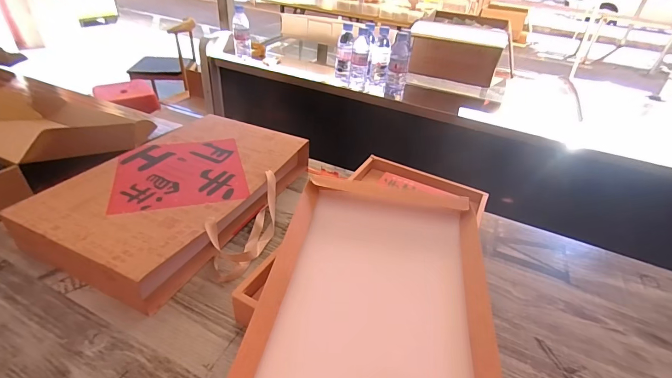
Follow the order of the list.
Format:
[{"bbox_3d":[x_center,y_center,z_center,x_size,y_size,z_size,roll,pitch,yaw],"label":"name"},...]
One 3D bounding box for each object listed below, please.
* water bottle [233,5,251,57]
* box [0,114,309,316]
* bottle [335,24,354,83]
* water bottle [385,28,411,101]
[{"bbox_3d":[-0.346,-0.568,1.255,0.061,0.174,0.059,-5,37,-13],"label":"water bottle"},{"bbox_3d":[-0.284,-0.002,0.696,0.375,0.078,0.495,18,38,18],"label":"box"},{"bbox_3d":[0.027,-0.456,1.153,0.053,0.172,0.067,4,36,-1],"label":"bottle"},{"bbox_3d":[0.202,-0.393,1.097,0.067,0.198,0.075,10,36,7],"label":"water bottle"}]

